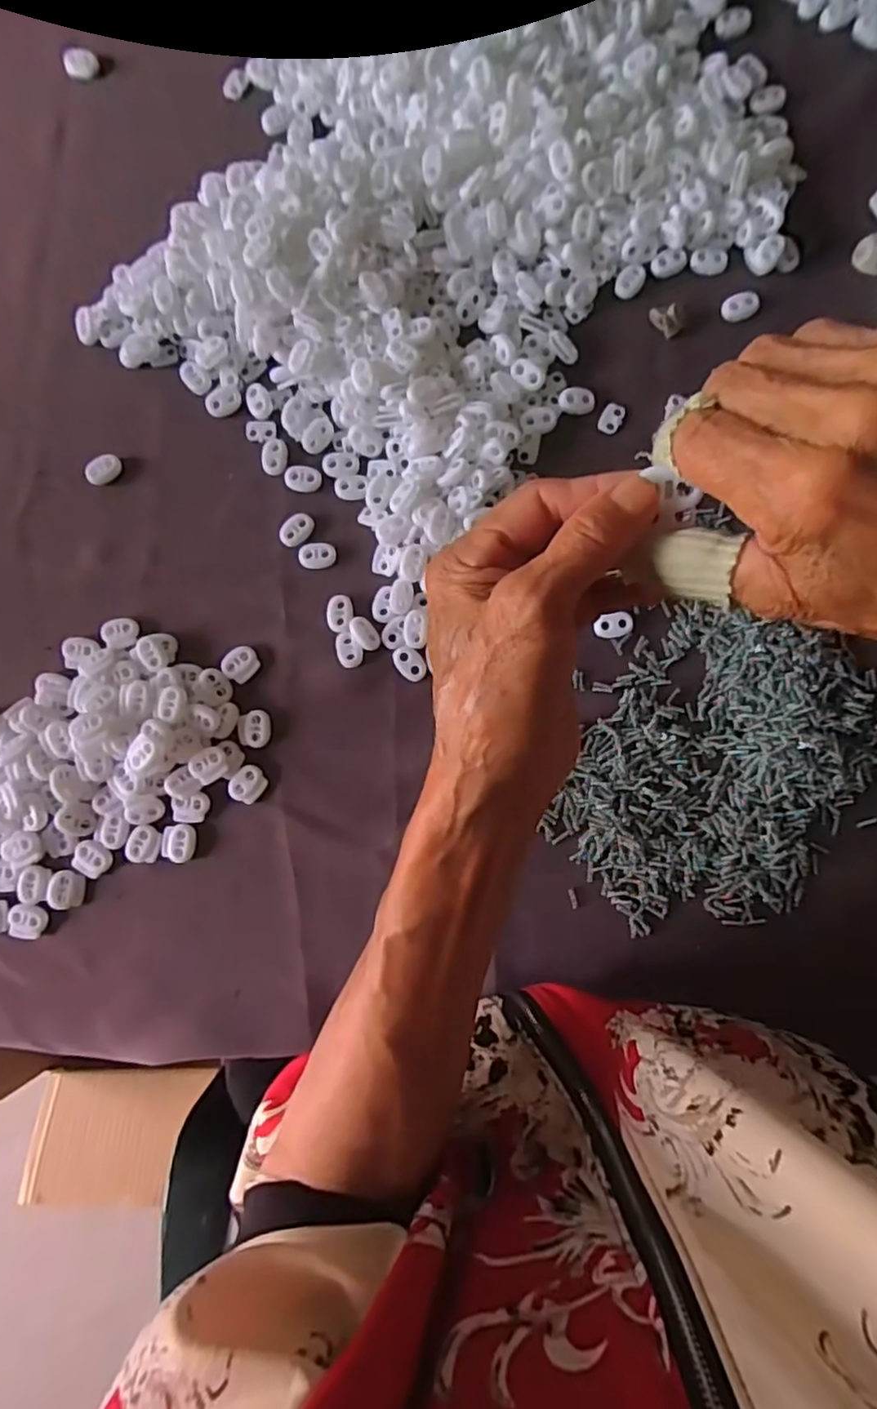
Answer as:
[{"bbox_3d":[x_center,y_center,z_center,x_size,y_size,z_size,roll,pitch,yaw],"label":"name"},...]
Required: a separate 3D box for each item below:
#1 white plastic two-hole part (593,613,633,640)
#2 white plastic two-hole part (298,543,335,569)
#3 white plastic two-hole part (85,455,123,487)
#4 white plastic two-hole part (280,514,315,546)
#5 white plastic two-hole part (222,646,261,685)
[{"bbox_3d":[0.106,-0.047,0.390,0.023,0.006,0.014,-11,85,0],"label":"white plastic two-hole part"},{"bbox_3d":[-0.075,-0.092,0.398,0.023,0.004,0.016,-3,85,1],"label":"white plastic two-hole part"},{"bbox_3d":[-0.211,-0.148,0.408,0.023,0.011,0.013,-45,86,-3],"label":"white plastic two-hole part"},{"bbox_3d":[-0.088,-0.108,0.401,0.015,0.004,0.023,39,87,4],"label":"white plastic two-hole part"},{"bbox_3d":[-0.120,-0.025,0.394,0.018,0.006,0.021,43,87,4],"label":"white plastic two-hole part"}]

